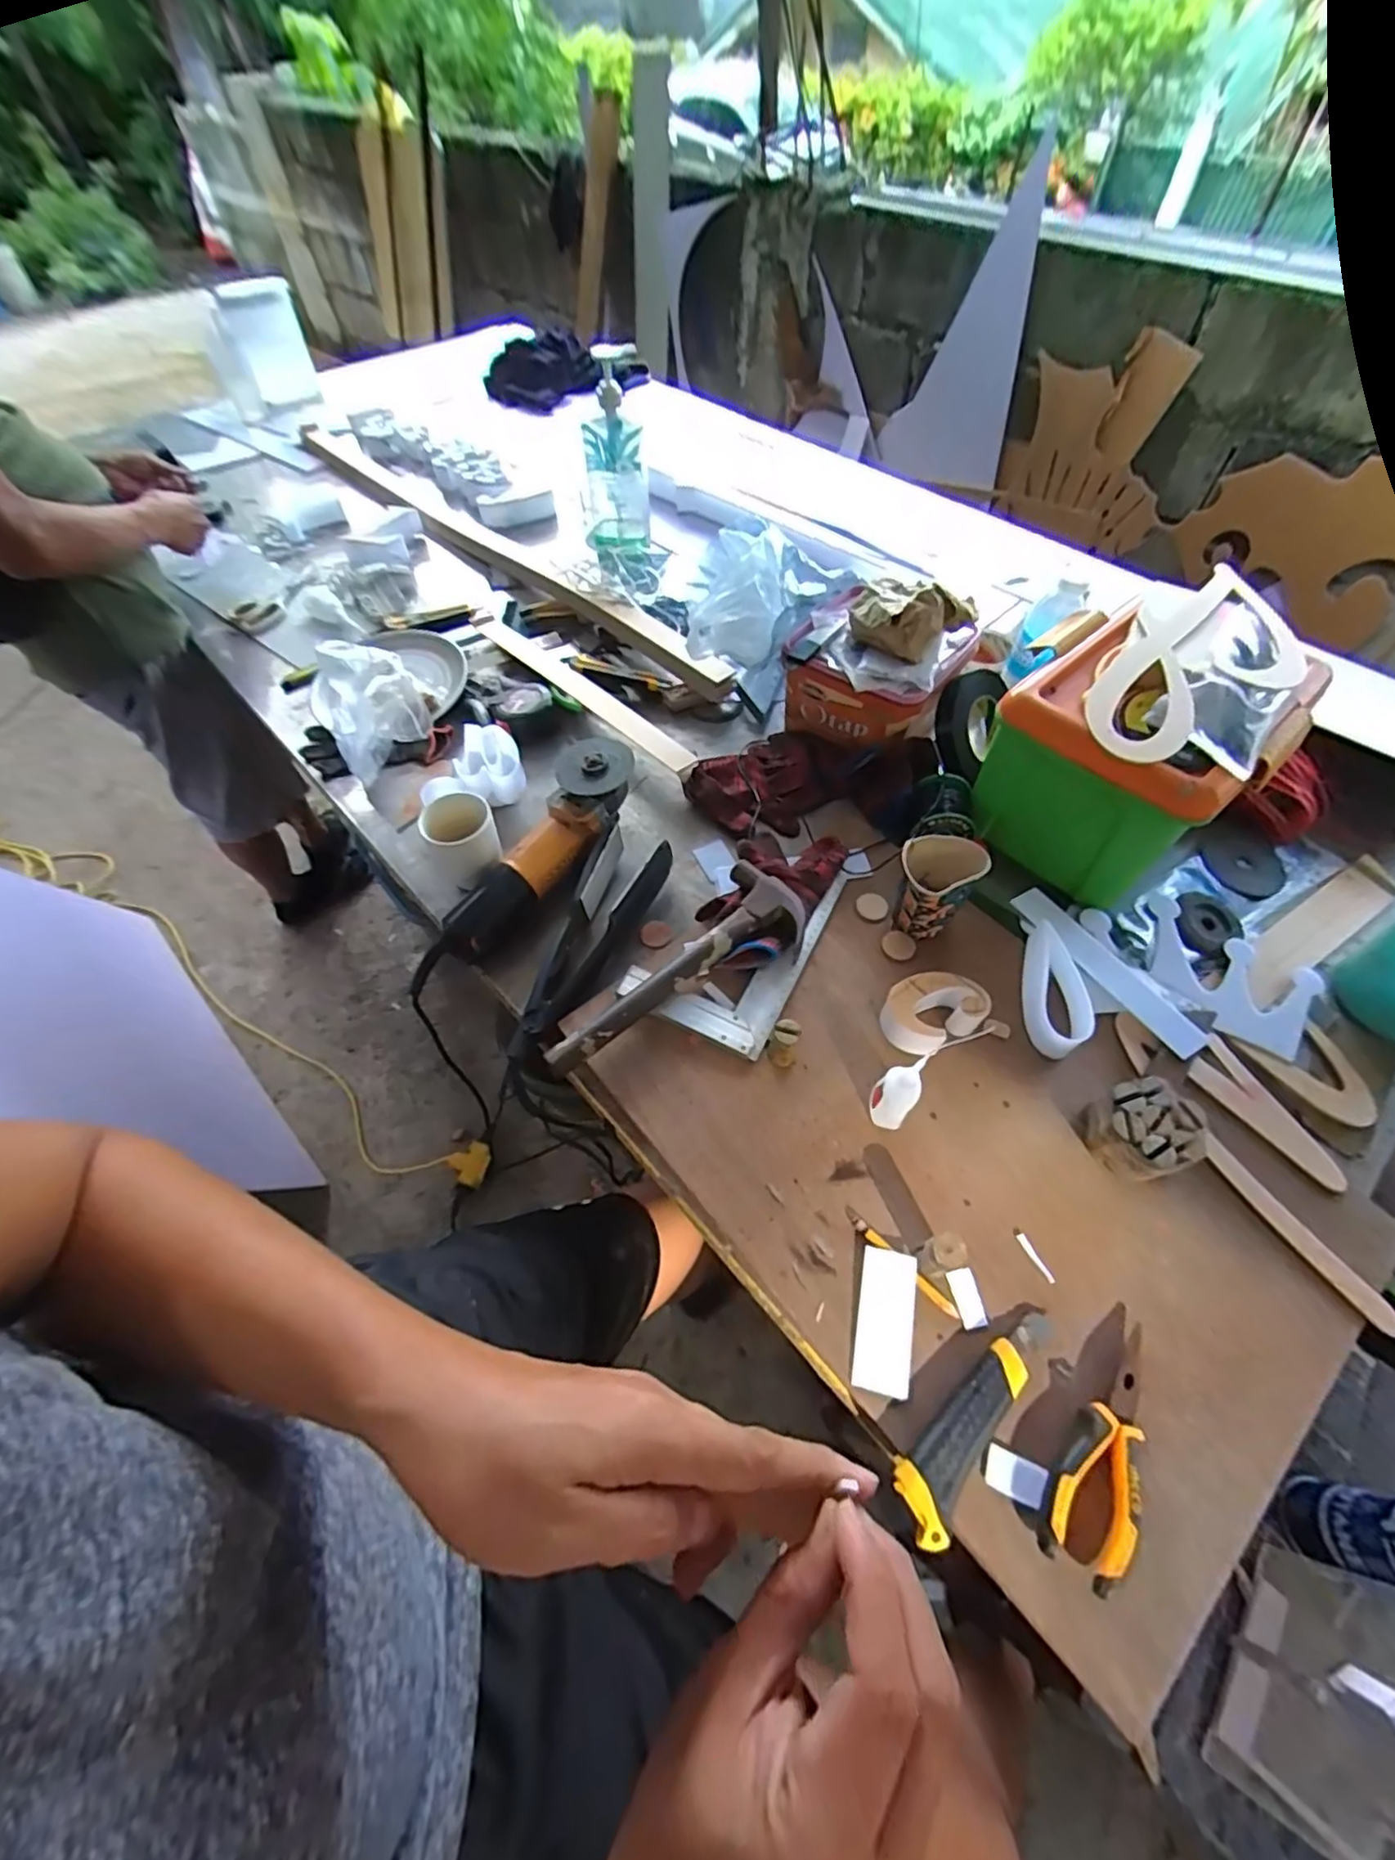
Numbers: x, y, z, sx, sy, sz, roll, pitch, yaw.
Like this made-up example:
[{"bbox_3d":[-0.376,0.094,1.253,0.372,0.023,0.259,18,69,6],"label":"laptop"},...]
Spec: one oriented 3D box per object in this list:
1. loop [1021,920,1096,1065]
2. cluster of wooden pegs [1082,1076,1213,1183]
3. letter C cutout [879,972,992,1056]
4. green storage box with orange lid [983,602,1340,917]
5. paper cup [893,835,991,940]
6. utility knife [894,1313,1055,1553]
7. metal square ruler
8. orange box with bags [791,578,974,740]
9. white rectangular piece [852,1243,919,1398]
[{"bbox_3d":[0.339,0.056,0.639,0.049,0.039,0.134,-2,57,1],"label":"loop"},{"bbox_3d":[0.368,0.165,0.544,0.075,0.050,0.070,-1,58,1],"label":"cluster of wooden pegs"},{"bbox_3d":[0.220,0.077,0.616,0.089,0.049,0.064,-24,60,-13],"label":"letter C cutout"},{"bbox_3d":[0.445,-0.181,0.698,0.245,0.181,0.226,-37,63,-19],"label":"green storage box with orange lid"},{"bbox_3d":[0.234,-0.041,0.662,0.070,0.093,0.073,-1,58,1],"label":"paper cup"},{"bbox_3d":[0.193,0.332,0.456,0.039,0.020,0.166,38,66,23],"label":"utility knife"},{"bbox_3d":[0.041,0.006,0.674,0.152,0.016,0.230,21,61,15],"label":"metal square ruler"},{"bbox_3d":[0.219,-0.335,0.808,0.183,0.151,0.171,31,64,20],"label":"orange box with bags"},{"bbox_3d":[0.140,0.291,0.490,0.040,0.006,0.093,10,58,8],"label":"white rectangular piece"}]

